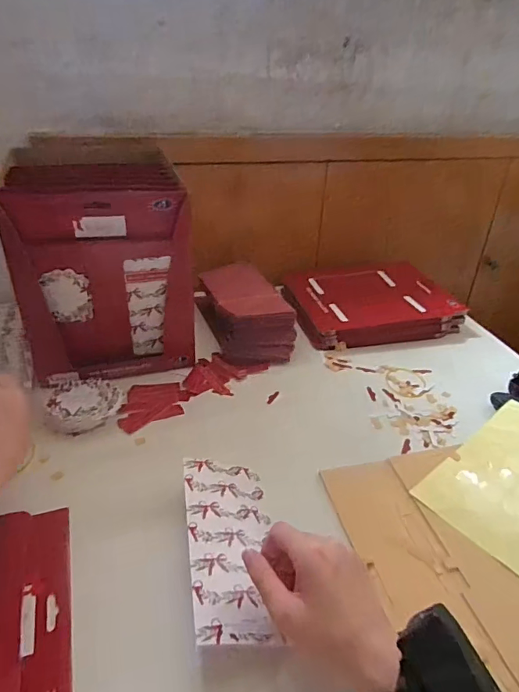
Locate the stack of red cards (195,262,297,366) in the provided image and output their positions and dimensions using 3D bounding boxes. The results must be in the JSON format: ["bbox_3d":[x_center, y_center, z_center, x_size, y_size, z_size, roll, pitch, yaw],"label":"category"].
[{"bbox_3d":[-0.028,-0.052,0.716,0.111,0.069,0.204,-10,34,-19],"label":"stack of red cards"}]

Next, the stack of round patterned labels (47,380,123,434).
[{"bbox_3d":[-0.204,0.071,0.545,0.080,0.029,0.072,-8,33,-16],"label":"stack of round patterned labels"}]

